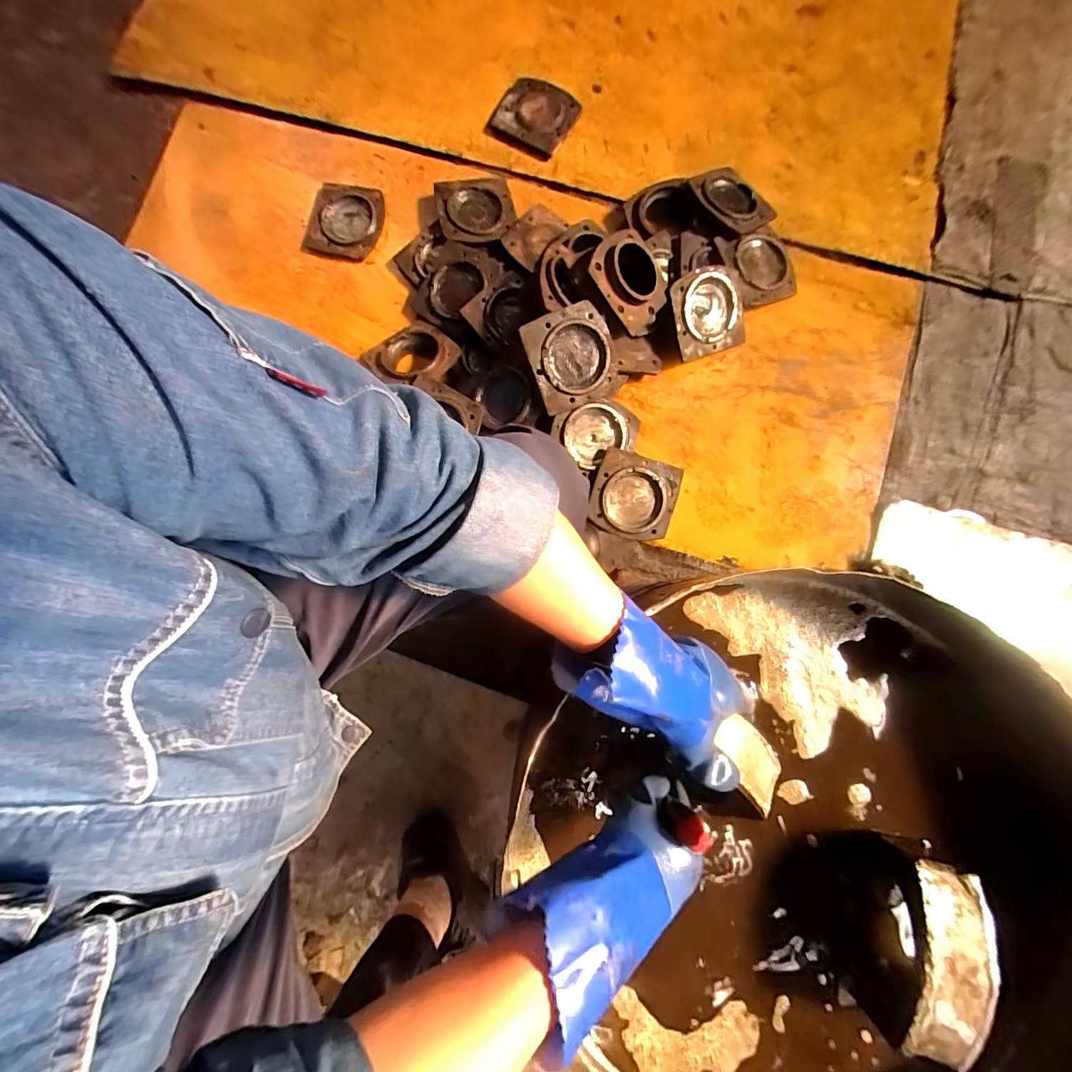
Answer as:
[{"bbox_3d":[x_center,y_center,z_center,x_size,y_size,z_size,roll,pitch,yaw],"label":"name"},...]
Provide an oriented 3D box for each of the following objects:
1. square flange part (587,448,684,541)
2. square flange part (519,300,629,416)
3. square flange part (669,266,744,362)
[{"bbox_3d":[0.179,-0.072,0.824,0.151,0.021,0.147,16,93,-9],"label":"square flange part"},{"bbox_3d":[0.069,-0.311,0.798,0.157,0.026,0.165,-26,106,-6],"label":"square flange part"},{"bbox_3d":[0.334,-0.437,0.885,0.161,0.020,0.157,-18,100,-14],"label":"square flange part"}]

